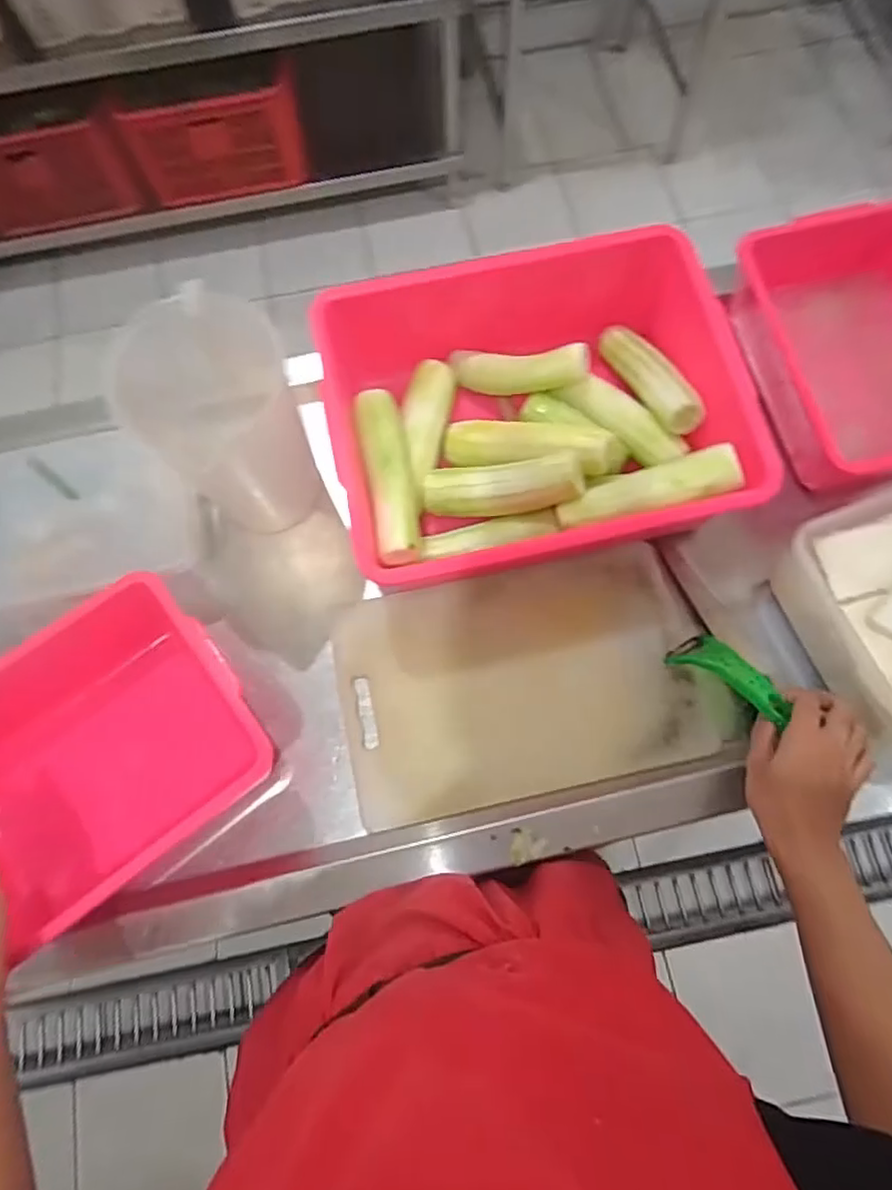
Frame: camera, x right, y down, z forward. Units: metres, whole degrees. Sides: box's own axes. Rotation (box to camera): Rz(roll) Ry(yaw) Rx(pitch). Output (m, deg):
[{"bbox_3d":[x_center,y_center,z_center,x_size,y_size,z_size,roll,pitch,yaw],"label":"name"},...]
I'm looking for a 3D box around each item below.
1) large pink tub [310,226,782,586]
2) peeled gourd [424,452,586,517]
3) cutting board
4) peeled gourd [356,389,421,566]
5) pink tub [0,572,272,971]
[{"bbox_3d":[0.084,-0.196,0.669,0.387,0.120,0.309,-8,73,-1],"label":"large pink tub"},{"bbox_3d":[0.052,-0.108,0.646,0.157,0.044,0.046,-4,72,23],"label":"peeled gourd"},{"bbox_3d":[0.084,0.083,0.650,0.373,0.025,0.227,-11,73,-2],"label":"cutting board"},{"bbox_3d":[-0.055,-0.114,0.638,0.044,0.051,0.181,-10,73,-2],"label":"peeled gourd"},{"bbox_3d":[-0.330,0.149,0.593,0.301,0.104,0.211,-40,76,-10],"label":"pink tub"}]

